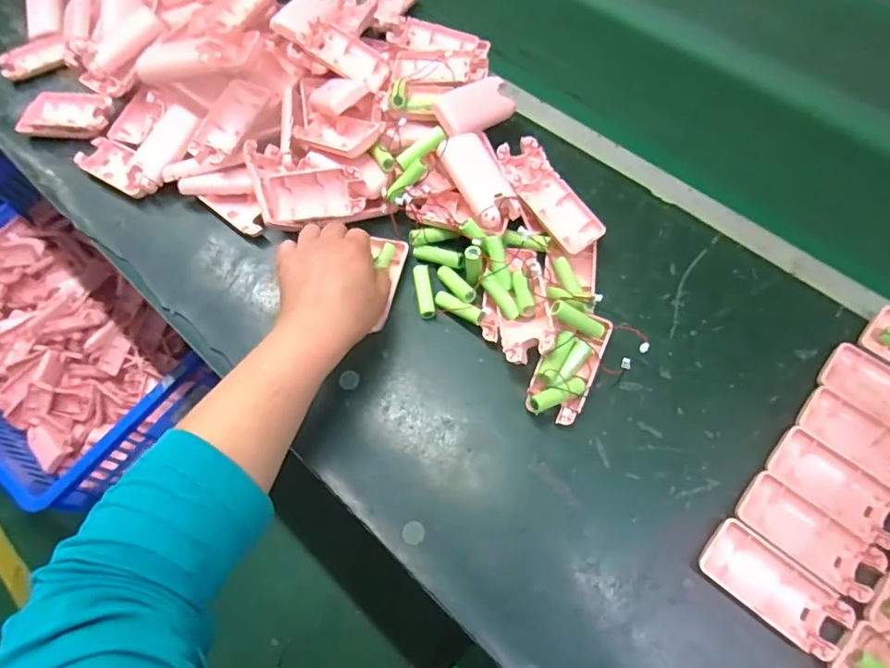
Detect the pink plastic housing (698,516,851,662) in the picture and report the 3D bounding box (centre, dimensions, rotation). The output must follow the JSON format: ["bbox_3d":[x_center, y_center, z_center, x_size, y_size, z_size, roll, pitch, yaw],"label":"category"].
[{"bbox_3d":[0.231,0.179,0.372,0.093,0.019,0.046,37,73,18],"label":"pink plastic housing"}]

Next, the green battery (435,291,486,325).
[{"bbox_3d":[0.012,-0.023,0.462,0.050,0.015,0.014,24,68,27],"label":"green battery"}]

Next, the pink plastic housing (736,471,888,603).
[{"bbox_3d":[0.264,0.146,0.383,0.093,0.017,0.044,36,72,17],"label":"pink plastic housing"}]

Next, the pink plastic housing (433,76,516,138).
[{"bbox_3d":[0.028,-0.218,0.503,0.089,0.027,0.037,-33,69,-30],"label":"pink plastic housing"}]

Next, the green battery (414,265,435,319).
[{"bbox_3d":[-0.019,-0.039,0.484,0.014,0.012,0.051,-9,65,-1],"label":"green battery"}]

